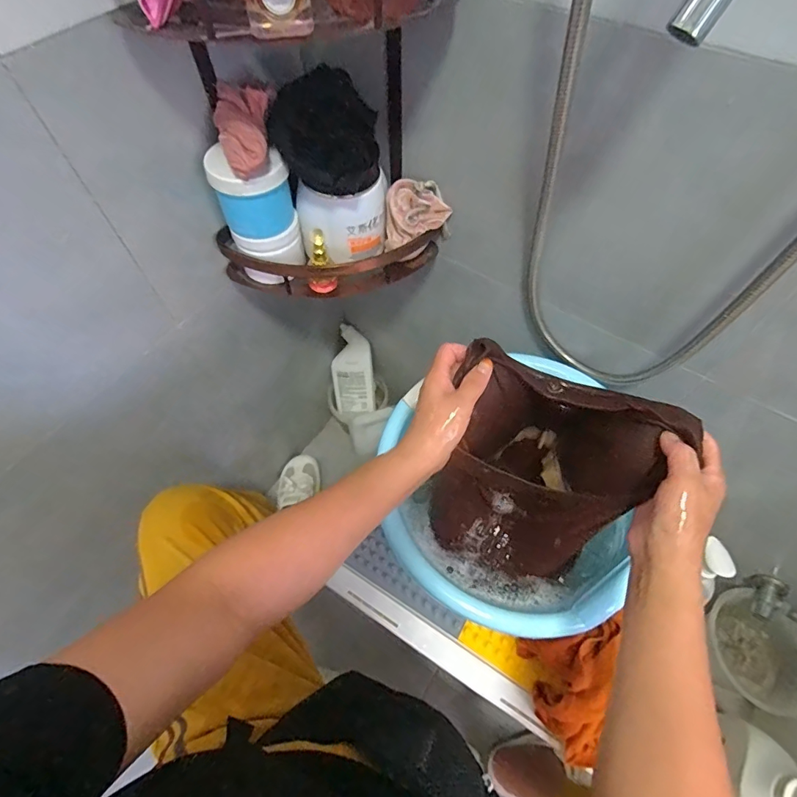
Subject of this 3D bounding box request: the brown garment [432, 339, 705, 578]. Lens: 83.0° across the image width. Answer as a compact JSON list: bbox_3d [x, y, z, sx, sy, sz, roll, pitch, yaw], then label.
[{"bbox_3d":[0.127,0.076,0.494,0.218,0.242,0.157,38,67,20],"label":"brown garment"}]

